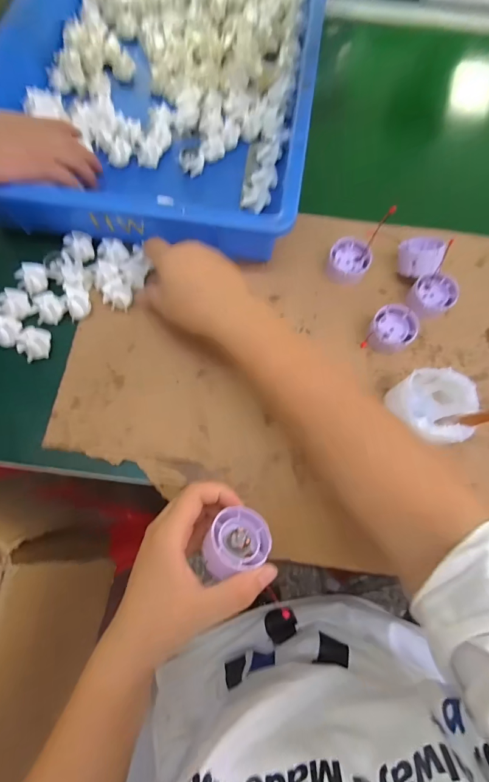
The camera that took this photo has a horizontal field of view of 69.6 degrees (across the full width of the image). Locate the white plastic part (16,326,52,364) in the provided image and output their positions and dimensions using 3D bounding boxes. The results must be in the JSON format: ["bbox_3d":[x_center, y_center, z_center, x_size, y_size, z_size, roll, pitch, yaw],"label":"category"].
[{"bbox_3d":[-0.227,-0.052,0.376,0.034,0.018,0.037,0,76,0],"label":"white plastic part"}]

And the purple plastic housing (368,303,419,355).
[{"bbox_3d":[0.160,-0.065,0.385,0.044,0.027,0.055,34,78,8],"label":"purple plastic housing"}]

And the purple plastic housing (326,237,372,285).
[{"bbox_3d":[0.120,-0.149,0.406,0.047,0.024,0.046,0,76,0],"label":"purple plastic housing"}]

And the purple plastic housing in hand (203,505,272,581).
[{"bbox_3d":[-0.008,0.118,0.266,0.047,0.029,0.048,26,38,-6],"label":"purple plastic housing in hand"}]

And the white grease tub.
[{"bbox_3d":[0.172,0.019,0.337,0.076,0.072,0.066,-10,76,-3],"label":"white grease tub"}]

